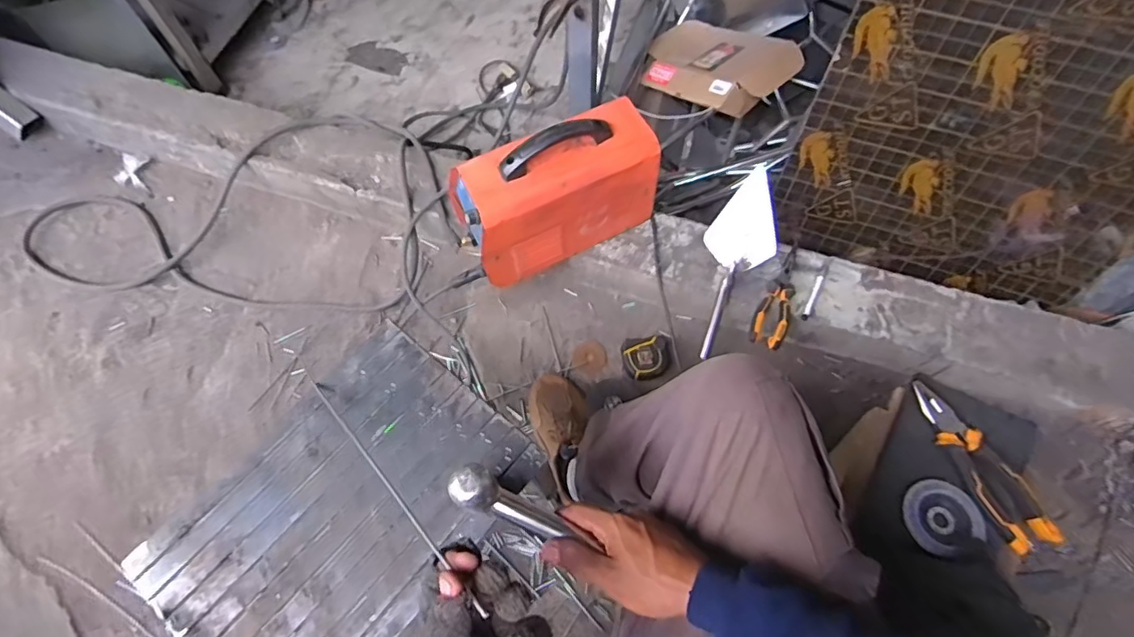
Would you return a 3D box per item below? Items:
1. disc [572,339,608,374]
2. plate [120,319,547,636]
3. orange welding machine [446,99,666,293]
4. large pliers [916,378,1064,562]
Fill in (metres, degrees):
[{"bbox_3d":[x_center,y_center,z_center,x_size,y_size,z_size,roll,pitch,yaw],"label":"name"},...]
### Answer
[{"bbox_3d":[0.042,0.073,1.029,0.067,0.010,0.062,0,79,0],"label":"disc"},{"bbox_3d":[-0.225,0.192,0.550,0.244,0.014,0.343,37,71,18],"label":"plate"},{"bbox_3d":[-0.020,-0.221,0.928,0.317,0.225,0.133,-26,66,-11],"label":"orange welding machine"},{"bbox_3d":[0.461,0.158,0.608,0.050,0.026,0.195,-18,65,-8],"label":"large pliers"}]

